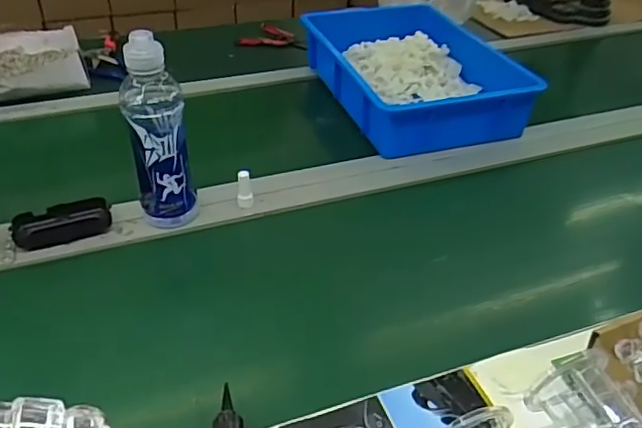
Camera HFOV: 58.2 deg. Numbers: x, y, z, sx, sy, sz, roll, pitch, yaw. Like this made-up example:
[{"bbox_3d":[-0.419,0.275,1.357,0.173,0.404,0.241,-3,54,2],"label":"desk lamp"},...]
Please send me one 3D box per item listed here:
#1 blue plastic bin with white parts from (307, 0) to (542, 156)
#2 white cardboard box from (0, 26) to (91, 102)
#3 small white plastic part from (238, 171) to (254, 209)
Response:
[{"bbox_3d":[0.162,-0.254,1.020,0.290,0.092,0.395,-10,39,-16],"label":"blue plastic bin with white parts"},{"bbox_3d":[-0.536,-0.275,1.039,0.200,0.058,0.212,-18,42,-25],"label":"white cardboard box"},{"bbox_3d":[-0.099,-0.033,0.749,0.019,0.052,0.016,-2,37,-5],"label":"small white plastic part"}]

